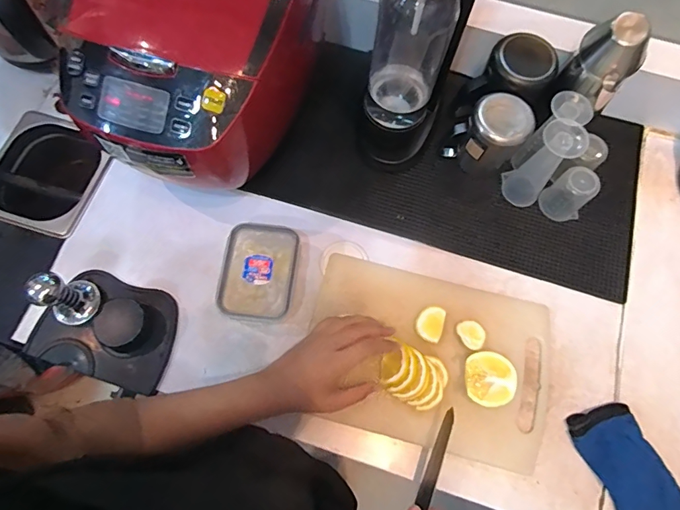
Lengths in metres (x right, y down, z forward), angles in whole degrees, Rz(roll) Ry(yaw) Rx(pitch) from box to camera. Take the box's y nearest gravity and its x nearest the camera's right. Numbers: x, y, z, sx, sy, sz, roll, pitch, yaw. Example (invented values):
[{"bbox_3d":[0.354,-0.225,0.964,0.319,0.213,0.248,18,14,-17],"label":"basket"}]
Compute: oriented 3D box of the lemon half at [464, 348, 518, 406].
[{"bbox_3d":[0.180,0.153,0.531,0.058,0.038,0.063,1,71,-2],"label":"lemon half"}]

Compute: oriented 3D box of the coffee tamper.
[{"bbox_3d":[-0.332,0.050,0.525,0.054,0.089,0.057,0,69,-1],"label":"coffee tamper"}]

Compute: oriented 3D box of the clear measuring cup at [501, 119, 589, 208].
[{"bbox_3d":[0.266,-0.120,0.578,0.052,0.137,0.058,-38,74,-14],"label":"clear measuring cup"}]

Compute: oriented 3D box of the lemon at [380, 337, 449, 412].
[{"bbox_3d":[0.091,0.148,0.523,0.077,0.025,0.063,15,69,5],"label":"lemon"}]

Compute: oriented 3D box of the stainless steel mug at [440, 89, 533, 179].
[{"bbox_3d":[0.205,-0.161,0.599,0.089,0.105,0.067,39,73,13],"label":"stainless steel mug"}]

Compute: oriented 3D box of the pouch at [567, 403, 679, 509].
[{"bbox_3d":[0.353,0.294,0.484,0.095,0.027,0.240,-15,70,-7],"label":"pouch"}]

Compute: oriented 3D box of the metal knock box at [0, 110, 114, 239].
[{"bbox_3d":[-0.429,-0.109,0.664,0.167,0.087,0.175,19,71,5],"label":"metal knock box"}]

